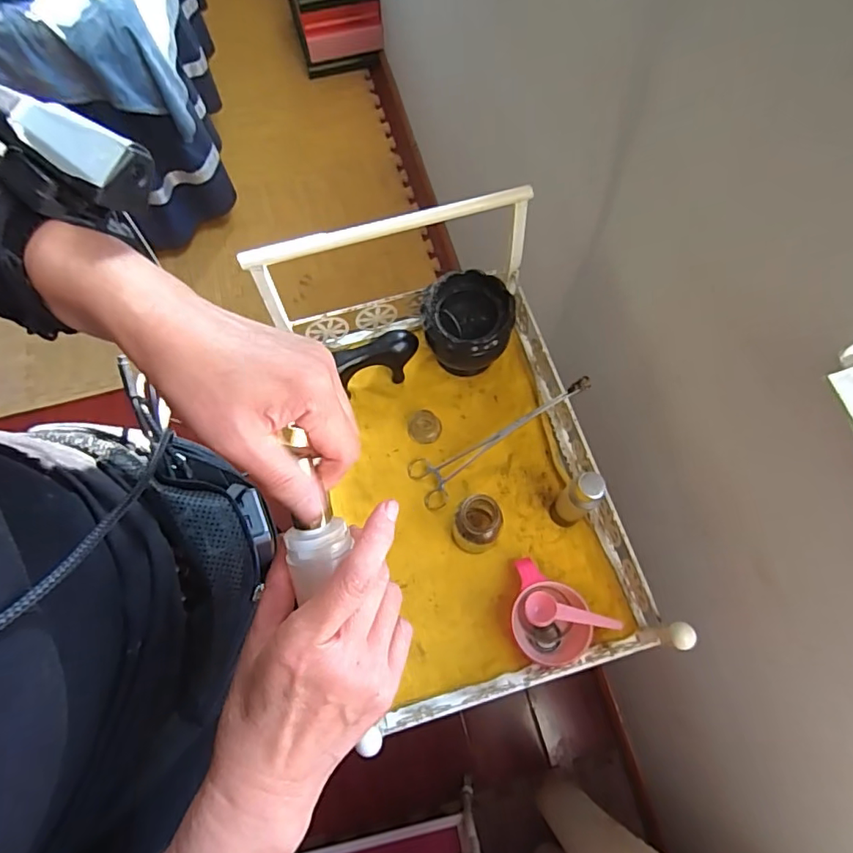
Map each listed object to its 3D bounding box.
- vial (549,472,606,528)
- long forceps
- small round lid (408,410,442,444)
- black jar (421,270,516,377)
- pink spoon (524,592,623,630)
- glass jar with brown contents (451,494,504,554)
[{"bbox_3d":[0.174,0.087,0.623,0.036,0.115,0.037,0,68,0],"label":"vial"},{"bbox_3d":[0.093,0.013,0.669,0.251,0.016,0.070,-34,71,11],"label":"long forceps"},{"bbox_3d":[-0.002,0.000,0.717,0.044,0.022,0.040,-1,68,0],"label":"small round lid"},{"bbox_3d":[0.052,-0.127,0.712,0.109,0.108,0.106,0,68,0],"label":"black jar"},{"bbox_3d":[0.160,0.206,0.586,0.101,0.011,0.034,4,68,17],"label":"pink spoon"},{"bbox_3d":[0.062,0.115,0.629,0.058,0.093,0.050,-40,74,-14],"label":"glass jar with brown contents"}]

